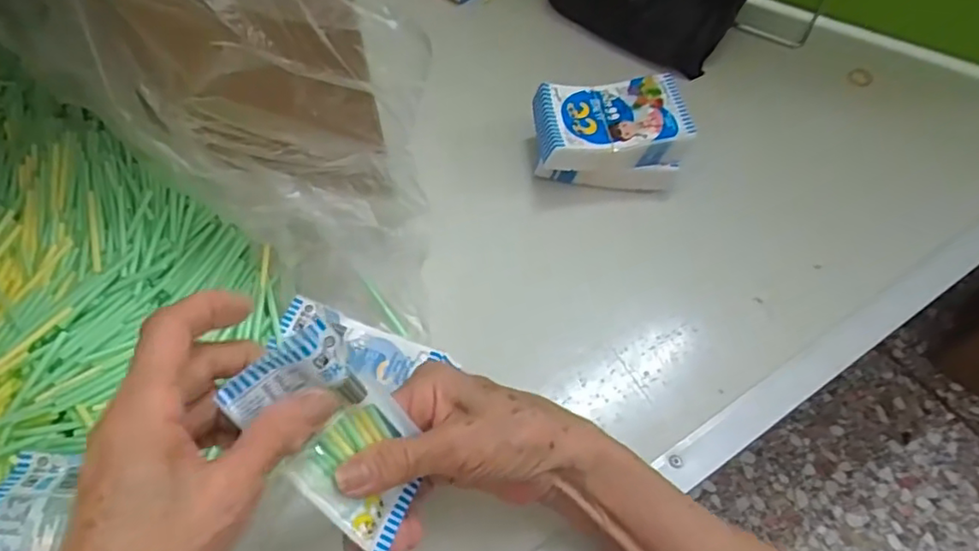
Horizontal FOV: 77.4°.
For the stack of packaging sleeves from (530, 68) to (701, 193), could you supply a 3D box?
[{"bbox_3d":[0.090,-0.110,0.473,0.109,0.048,0.076,-2,59,-2],"label":"stack of packaging sleeves"}]

